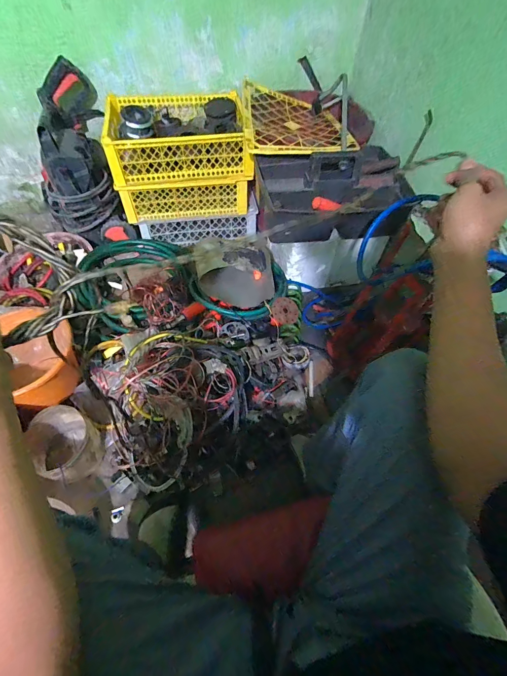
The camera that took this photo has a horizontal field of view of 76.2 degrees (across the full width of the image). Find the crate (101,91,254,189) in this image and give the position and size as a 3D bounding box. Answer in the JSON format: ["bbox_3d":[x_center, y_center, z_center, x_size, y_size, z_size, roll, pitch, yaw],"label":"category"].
[{"bbox_3d":[-0.227,-0.625,1.010,0.404,0.149,0.327,-4,55,-5],"label":"crate"}]

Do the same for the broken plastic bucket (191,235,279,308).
[{"bbox_3d":[-0.059,-0.203,1.000,0.217,0.216,0.159,-3,55,-4],"label":"broken plastic bucket"}]

